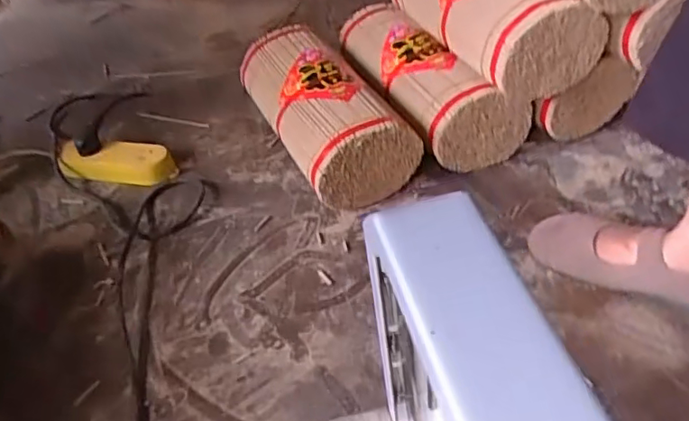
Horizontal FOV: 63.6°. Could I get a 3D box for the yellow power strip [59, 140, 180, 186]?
[{"bbox_3d":[-0.331,-0.074,0.804,0.171,0.051,0.037,3,43,11],"label":"yellow power strip"}]

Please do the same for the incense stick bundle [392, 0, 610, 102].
[{"bbox_3d":[0.187,-0.278,0.771,0.140,0.127,0.341,-17,43,-11],"label":"incense stick bundle"}]

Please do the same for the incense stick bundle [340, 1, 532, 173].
[{"bbox_3d":[0.106,-0.193,0.827,0.138,0.115,0.345,-23,45,-17],"label":"incense stick bundle"}]

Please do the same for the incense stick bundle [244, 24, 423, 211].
[{"bbox_3d":[-0.032,-0.143,0.791,0.149,0.115,0.320,-22,44,-16],"label":"incense stick bundle"}]

